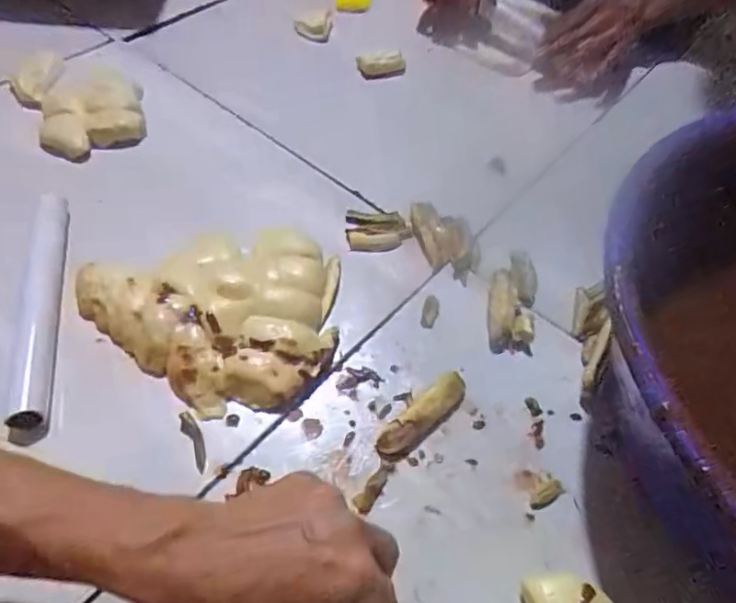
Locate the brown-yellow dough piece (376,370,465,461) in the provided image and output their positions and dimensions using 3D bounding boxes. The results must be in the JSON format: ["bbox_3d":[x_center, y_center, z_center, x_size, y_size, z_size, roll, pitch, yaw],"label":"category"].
[{"bbox_3d":[0.042,0.084,0.418,0.024,0.018,0.087,39,61,23],"label":"brown-yellow dough piece"}]

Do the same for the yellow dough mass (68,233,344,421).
[{"bbox_3d":[-0.127,0.011,0.454,0.198,0.029,0.155,0,54,-4],"label":"yellow dough mass"}]

